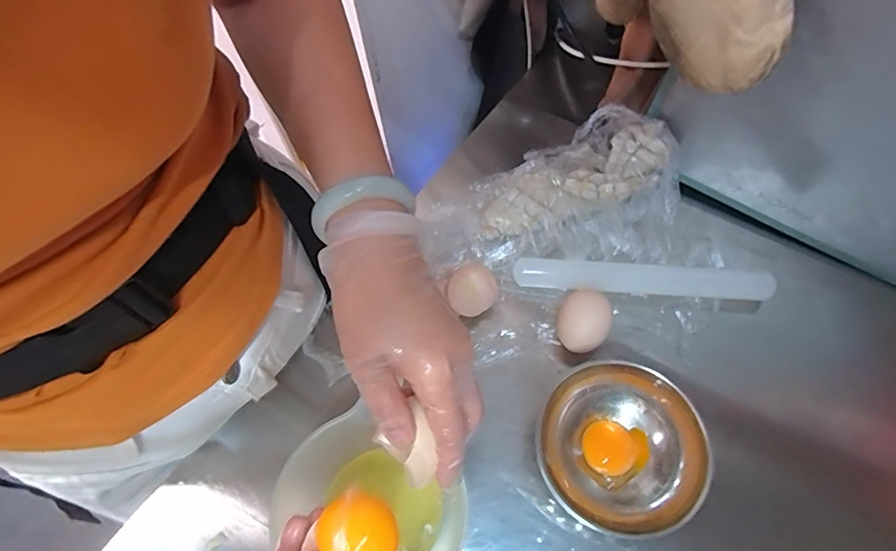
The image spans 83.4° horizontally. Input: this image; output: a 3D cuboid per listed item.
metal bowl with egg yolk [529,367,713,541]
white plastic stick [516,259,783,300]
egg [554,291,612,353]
[{"bbox_3d":[0.118,0.126,0.363,0.107,0.059,0.108,-1,64,1],"label":"metal bowl with egg yolk"},{"bbox_3d":[0.167,0.002,0.437,0.212,0.025,0.023,4,64,4],"label":"white plastic stick"},{"bbox_3d":[0.112,0.039,0.419,0.041,0.037,0.052,9,64,6],"label":"egg"}]

